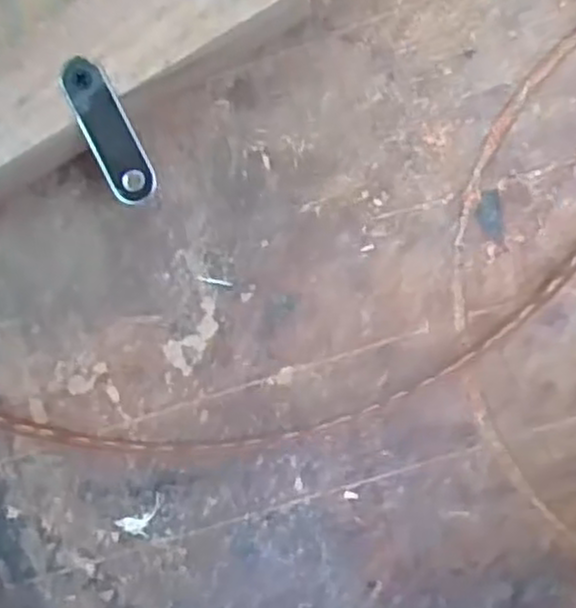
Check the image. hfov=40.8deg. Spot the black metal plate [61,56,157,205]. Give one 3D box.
[{"bbox_3d":[-0.065,-0.062,0.279,0.017,0.007,0.053,-25,92,5],"label":"black metal plate"}]

